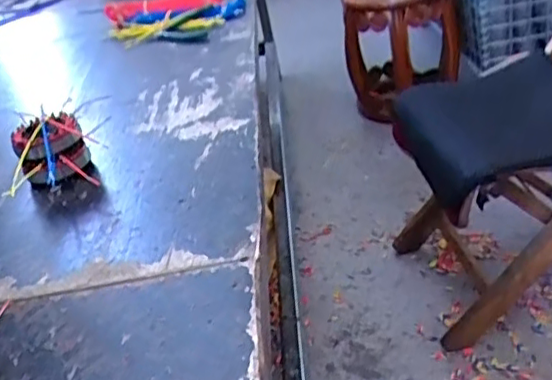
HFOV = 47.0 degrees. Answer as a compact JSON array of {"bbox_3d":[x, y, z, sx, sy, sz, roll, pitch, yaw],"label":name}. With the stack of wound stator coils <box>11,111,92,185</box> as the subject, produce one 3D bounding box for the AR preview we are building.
[{"bbox_3d":[-0.289,-0.045,0.829,0.086,0.070,0.100,-23,32,-15],"label":"stack of wound stator coils"}]

